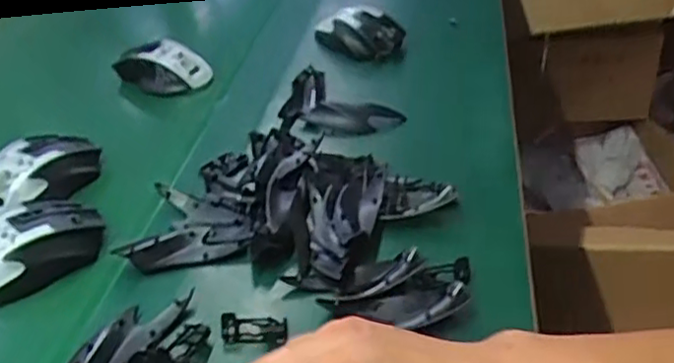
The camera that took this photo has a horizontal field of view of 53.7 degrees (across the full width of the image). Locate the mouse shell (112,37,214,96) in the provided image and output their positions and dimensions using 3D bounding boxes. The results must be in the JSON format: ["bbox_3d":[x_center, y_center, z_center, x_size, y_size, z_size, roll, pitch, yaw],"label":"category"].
[{"bbox_3d":[-0.189,-0.123,0.725,0.090,0.046,0.053,11,37,20],"label":"mouse shell"}]

